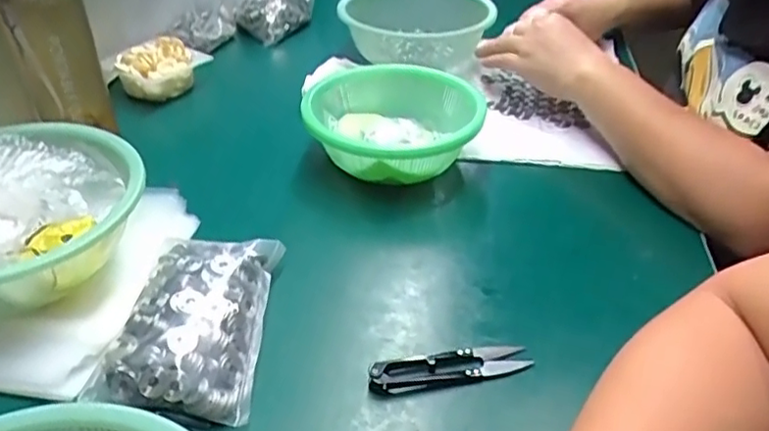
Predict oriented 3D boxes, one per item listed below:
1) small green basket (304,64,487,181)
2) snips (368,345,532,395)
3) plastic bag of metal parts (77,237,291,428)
[{"bbox_3d":[0.009,-0.088,0.595,0.154,0.062,0.183,9,37,10],"label":"small green basket"},{"bbox_3d":[0.041,0.094,0.394,0.103,0.012,0.025,-5,37,-10],"label":"snips"},{"bbox_3d":[-0.120,0.062,0.408,0.090,0.033,0.142,4,36,3],"label":"plastic bag of metal parts"}]

